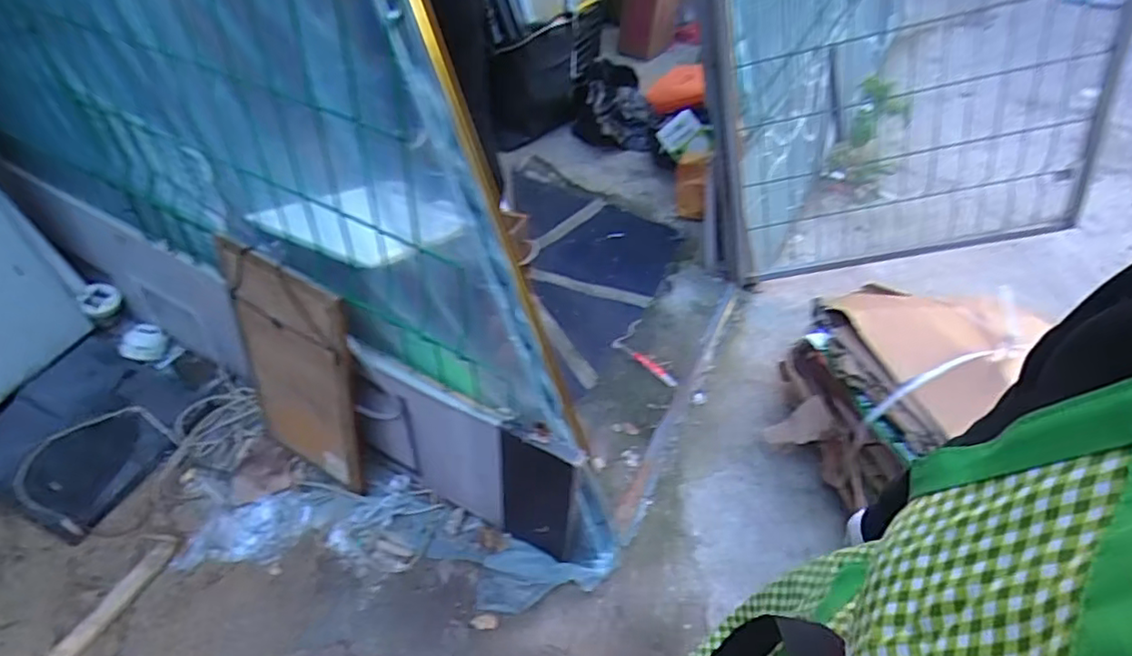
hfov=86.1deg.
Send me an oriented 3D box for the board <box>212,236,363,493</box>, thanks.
[{"bbox_3d":[-0.560,0.108,1.271,0.281,0.596,0.024,25,44,14],"label":"board"}]

